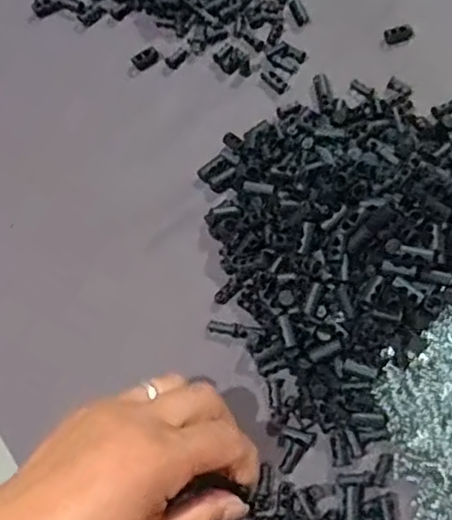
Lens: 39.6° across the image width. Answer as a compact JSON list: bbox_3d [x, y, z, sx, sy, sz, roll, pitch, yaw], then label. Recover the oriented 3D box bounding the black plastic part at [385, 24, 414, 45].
[{"bbox_3d":[0.121,-0.159,0.441,0.019,0.006,0.011,-14,67,-5],"label":"black plastic part"}]

